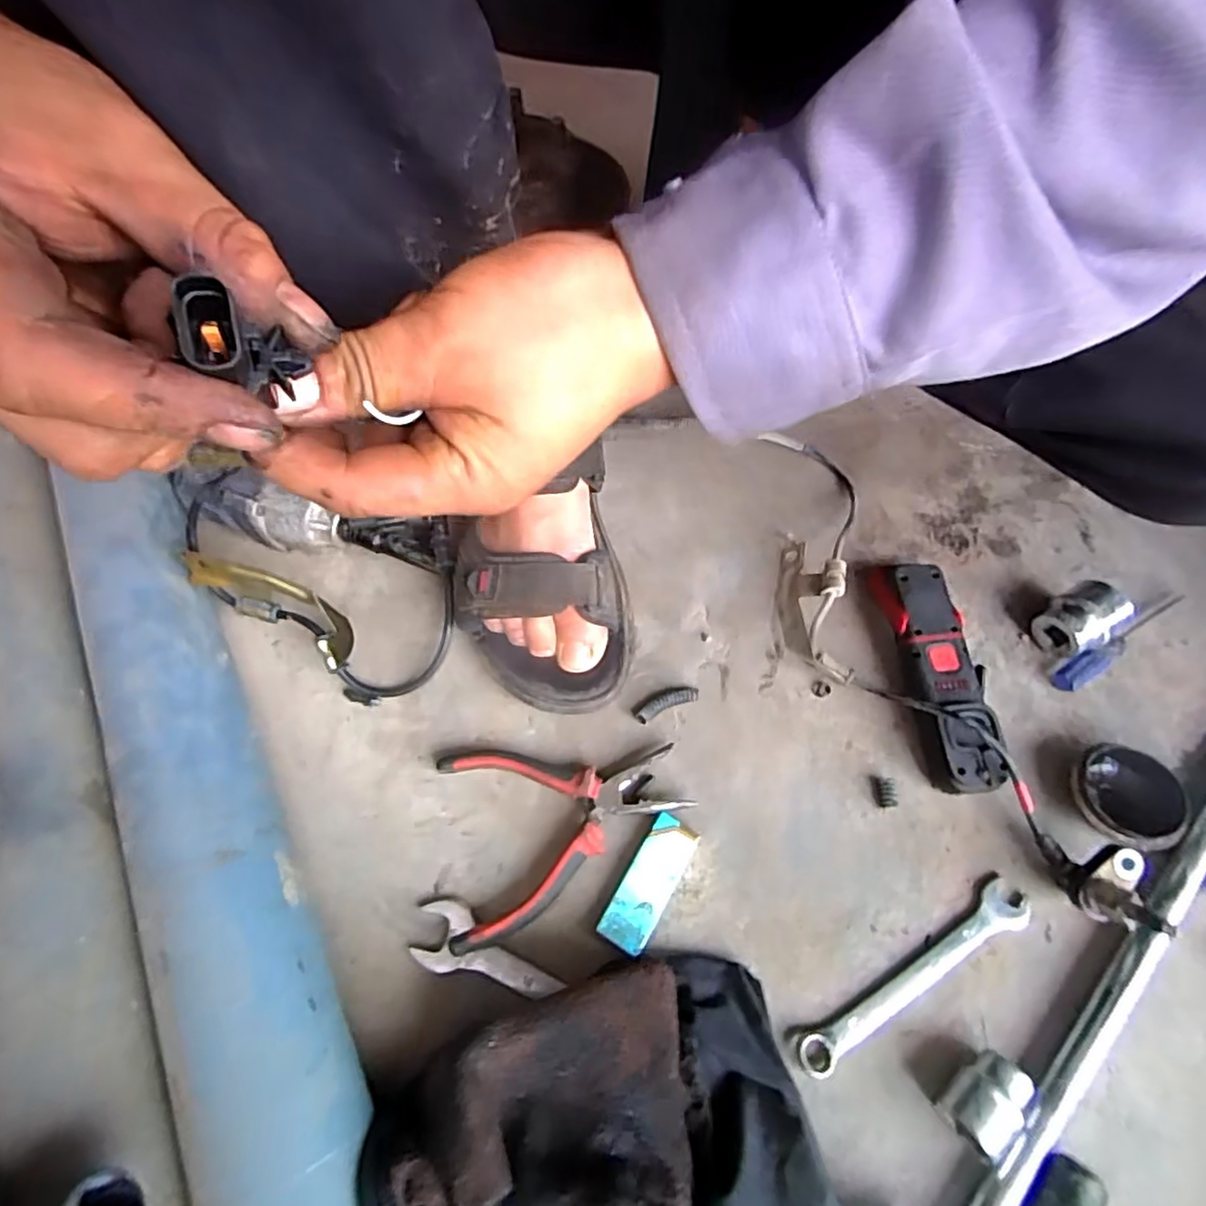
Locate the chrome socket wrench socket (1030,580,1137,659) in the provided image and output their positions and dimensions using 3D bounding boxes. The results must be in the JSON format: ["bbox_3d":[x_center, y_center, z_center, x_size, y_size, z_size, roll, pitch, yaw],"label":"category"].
[{"bbox_3d":[0.309,0.012,0.421,0.043,0.043,0.034,-32,65,-14],"label":"chrome socket wrench socket"}]

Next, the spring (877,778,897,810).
[{"bbox_3d":[0.171,0.114,0.387,0.010,0.007,0.018,7,62,6],"label":"spring"}]

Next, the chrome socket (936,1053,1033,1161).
[{"bbox_3d":[0.184,0.239,0.310,0.038,0.032,0.029,-34,66,-15],"label":"chrome socket"}]

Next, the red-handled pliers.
[{"bbox_3d":[-0.021,0.129,0.379,0.140,0.019,0.106,-12,62,-5],"label":"red-handled pliers"}]

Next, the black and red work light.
[{"bbox_3d":[0.212,0.042,0.411,0.045,0.039,0.151,-4,62,0],"label":"black and red work light"}]

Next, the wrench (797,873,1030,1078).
[{"bbox_3d":[0.169,0.201,0.346,0.153,0.010,0.025,-30,65,-14],"label":"wrench"}]

